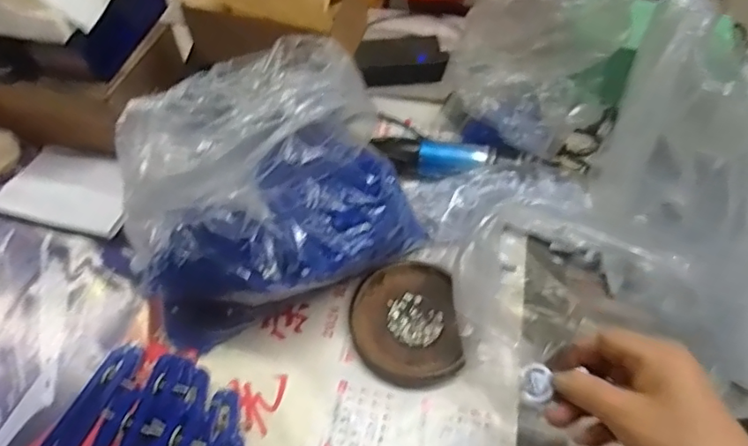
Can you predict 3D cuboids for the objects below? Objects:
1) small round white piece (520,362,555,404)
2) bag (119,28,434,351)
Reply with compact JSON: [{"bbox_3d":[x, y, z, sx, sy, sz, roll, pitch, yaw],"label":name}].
[{"bbox_3d":[0.107,0.106,0.362,0.021,0.004,0.025,-4,64,40],"label":"small round white piece"},{"bbox_3d":[-0.102,-0.027,0.460,0.224,0.202,0.187,-35,58,-23],"label":"bag"}]

